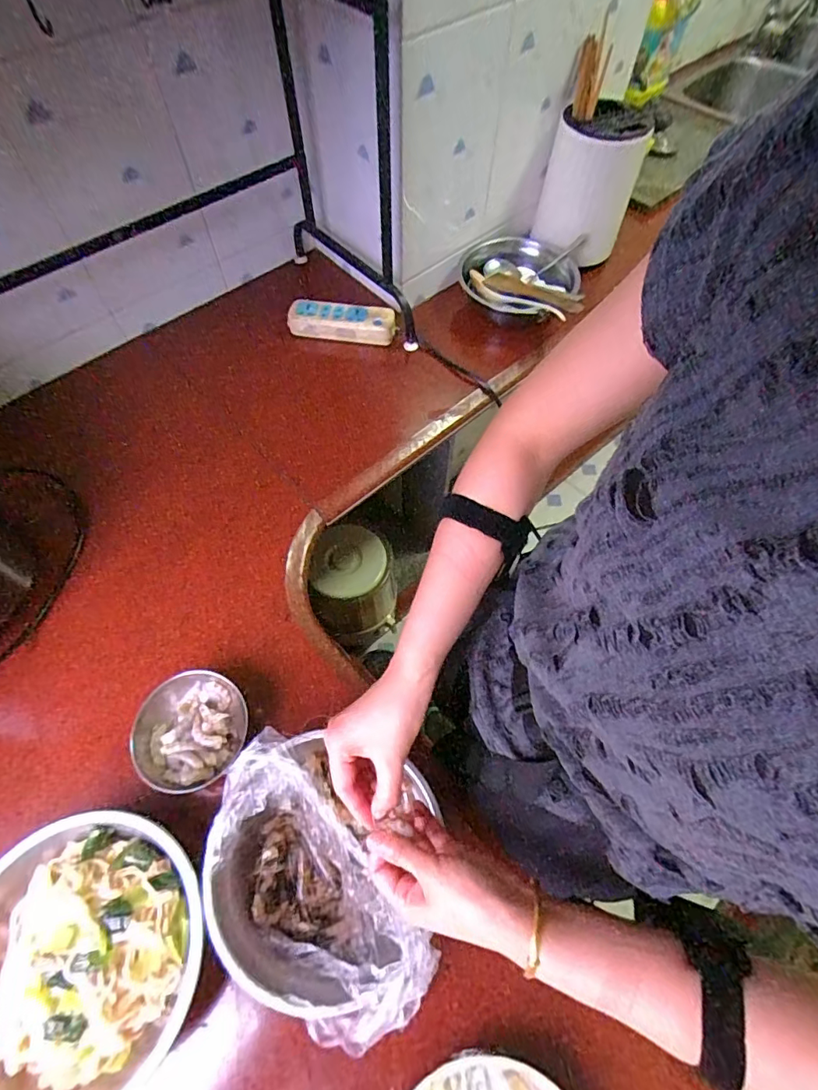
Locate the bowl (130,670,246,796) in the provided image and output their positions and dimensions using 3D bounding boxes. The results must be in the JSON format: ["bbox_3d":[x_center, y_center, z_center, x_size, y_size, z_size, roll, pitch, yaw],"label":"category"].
[{"bbox_3d":[-0.232,0.197,0.525,0.115,0.046,0.114,0,62,-1],"label":"bowl"}]

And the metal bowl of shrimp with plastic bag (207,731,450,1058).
[{"bbox_3d":[-0.078,0.292,0.449,0.203,0.079,0.204,0,62,-1],"label":"metal bowl of shrimp with plastic bag"}]

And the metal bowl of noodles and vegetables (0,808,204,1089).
[{"bbox_3d":[-0.287,0.354,0.422,0.210,0.076,0.203,0,62,-1],"label":"metal bowl of noodles and vegetables"}]

